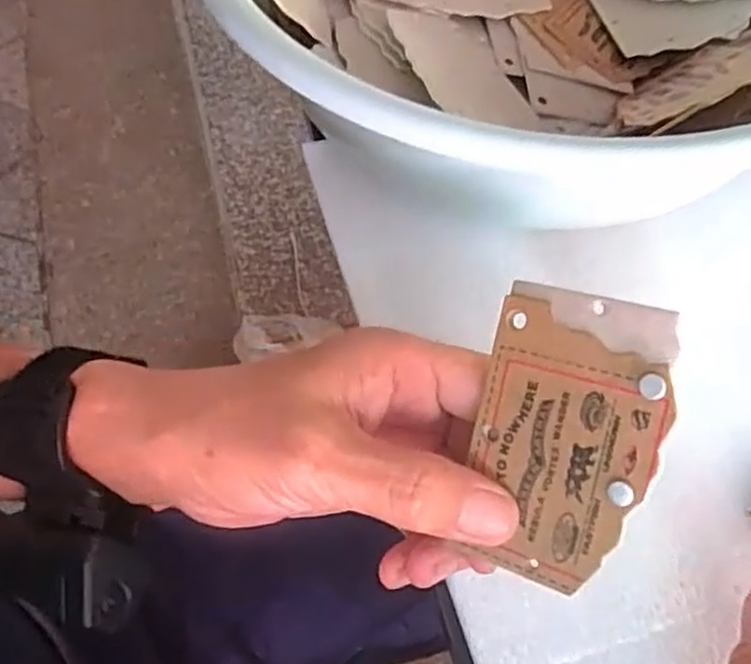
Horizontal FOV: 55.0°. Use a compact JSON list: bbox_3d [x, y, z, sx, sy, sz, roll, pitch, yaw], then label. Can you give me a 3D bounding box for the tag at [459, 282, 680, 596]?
[{"bbox_3d":[0.054,0.030,0.209,0.053,0.004,0.082,13,91,34],"label":"tag"}]

